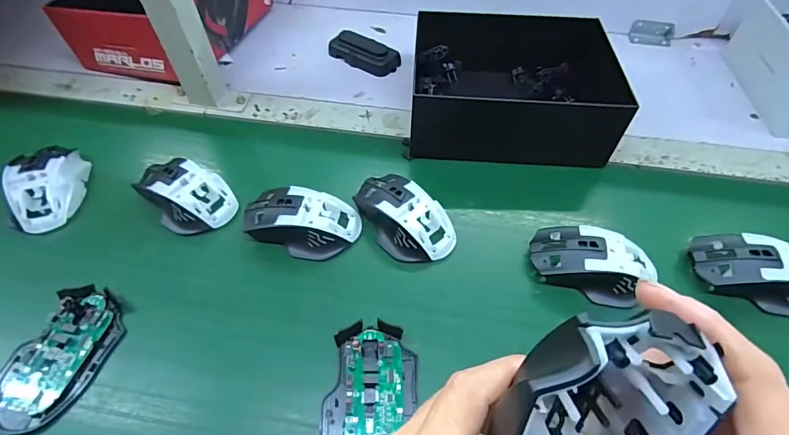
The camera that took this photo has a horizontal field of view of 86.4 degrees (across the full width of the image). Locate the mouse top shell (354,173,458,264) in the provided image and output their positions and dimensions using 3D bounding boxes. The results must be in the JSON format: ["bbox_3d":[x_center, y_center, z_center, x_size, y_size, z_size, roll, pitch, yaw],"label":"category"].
[{"bbox_3d":[0.007,-0.004,0.424,0.067,0.033,0.112,-35,61,-23],"label":"mouse top shell"}]

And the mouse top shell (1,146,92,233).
[{"bbox_3d":[-0.369,-0.035,0.447,0.070,0.039,0.104,-17,56,-13],"label":"mouse top shell"}]

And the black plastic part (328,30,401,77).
[{"bbox_3d":[-0.045,-0.238,0.607,0.102,0.027,0.043,25,57,17],"label":"black plastic part"}]

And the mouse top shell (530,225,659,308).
[{"bbox_3d":[0.185,0.041,0.390,0.109,0.035,0.064,14,55,10],"label":"mouse top shell"}]

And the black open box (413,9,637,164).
[{"bbox_3d":[0.137,-0.171,0.521,0.230,0.079,0.204,3,54,2],"label":"black open box"}]

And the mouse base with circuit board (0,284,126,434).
[{"bbox_3d":[-0.278,0.113,0.349,0.071,0.019,0.112,20,56,14],"label":"mouse base with circuit board"}]

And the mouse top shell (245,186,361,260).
[{"bbox_3d":[-0.094,0.002,0.419,0.114,0.033,0.065,5,54,3],"label":"mouse top shell"}]

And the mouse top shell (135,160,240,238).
[{"bbox_3d":[-0.223,-0.028,0.442,0.112,0.036,0.074,25,57,17],"label":"mouse top shell"}]

